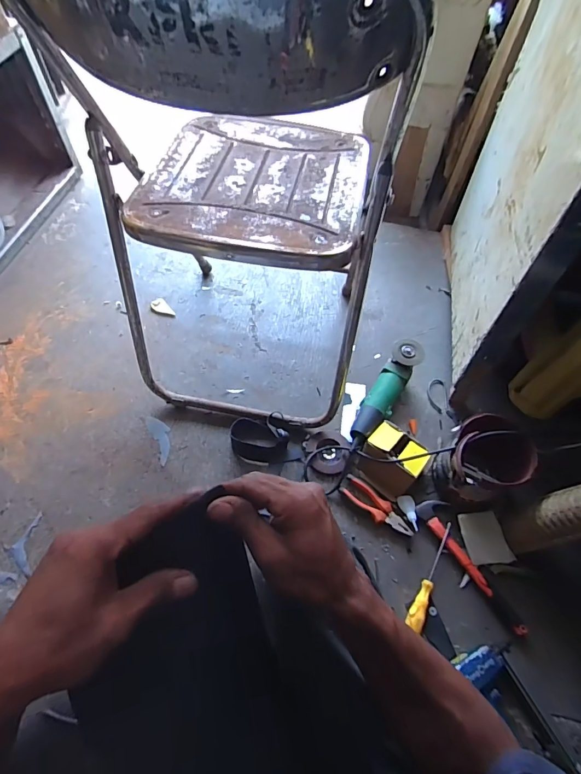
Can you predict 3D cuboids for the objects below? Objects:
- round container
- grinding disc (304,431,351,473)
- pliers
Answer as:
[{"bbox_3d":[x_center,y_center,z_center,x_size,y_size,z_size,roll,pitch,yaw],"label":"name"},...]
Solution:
[{"bbox_3d":[0.375,0.150,0.782,0.135,0.165,0.131,1,59,-2],"label":"round container"},{"bbox_3d":[0.078,0.137,0.861,0.092,0.013,0.090,1,59,-2],"label":"grinding disc"},{"bbox_3d":[0.170,0.239,0.799,0.156,0.019,0.045,38,64,18],"label":"pliers"}]

